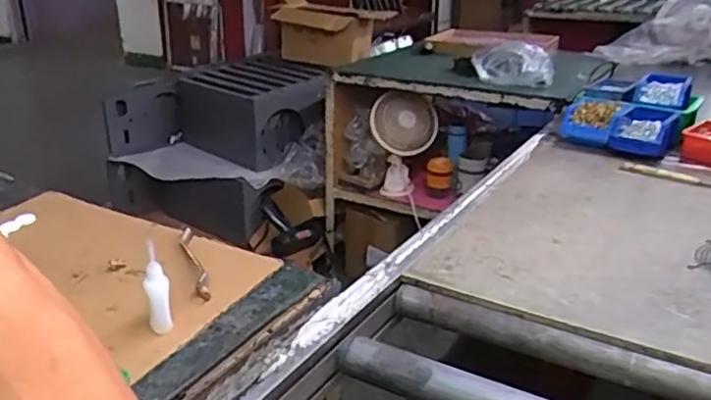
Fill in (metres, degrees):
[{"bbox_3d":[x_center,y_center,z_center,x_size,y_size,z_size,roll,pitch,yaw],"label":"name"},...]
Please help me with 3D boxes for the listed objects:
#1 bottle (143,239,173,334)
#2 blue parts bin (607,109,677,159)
[{"bbox_3d":[-0.219,0.096,0.720,0.025,0.101,0.019,-8,-2,-19],"label":"bottle"},{"bbox_3d":[0.574,-0.134,1.310,0.105,0.070,0.117,15,28,30],"label":"blue parts bin"}]

